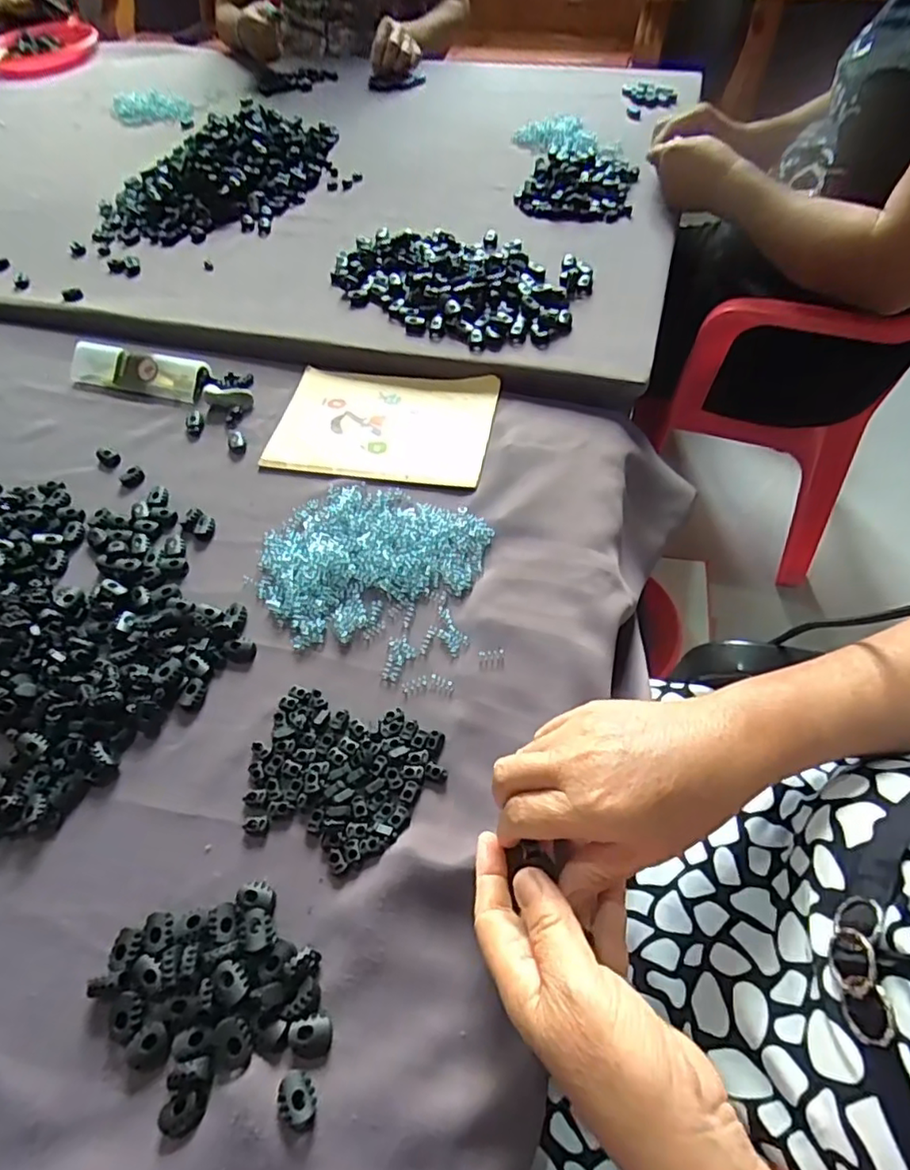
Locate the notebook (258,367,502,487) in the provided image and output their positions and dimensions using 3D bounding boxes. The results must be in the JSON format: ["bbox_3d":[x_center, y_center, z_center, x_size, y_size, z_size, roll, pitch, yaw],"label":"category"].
[{"bbox_3d":[-0.068,-0.158,0.591,0.204,0.013,0.139,8,57,10],"label":"notebook"}]

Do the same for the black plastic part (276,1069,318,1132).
[{"bbox_3d":[-0.078,0.252,0.298,0.017,0.010,0.023,-20,57,-9],"label":"black plastic part"}]

